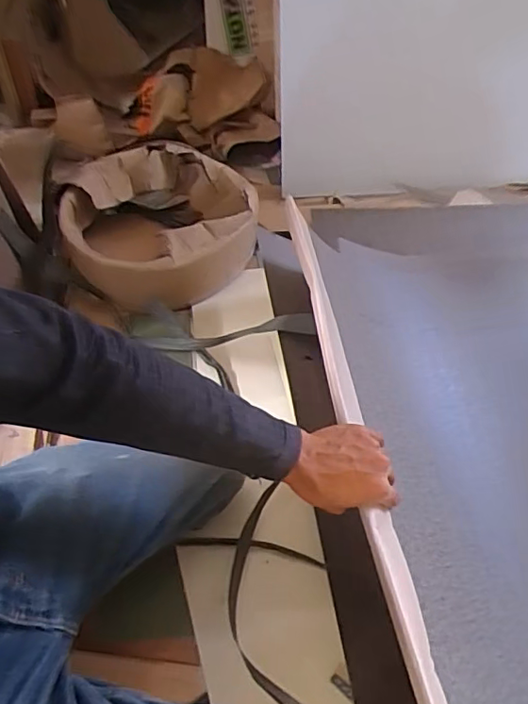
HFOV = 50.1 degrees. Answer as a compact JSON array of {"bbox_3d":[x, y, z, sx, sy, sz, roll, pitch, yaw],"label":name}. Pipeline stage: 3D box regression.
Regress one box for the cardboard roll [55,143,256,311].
[{"bbox_3d":[-0.192,-0.237,0.998,0.319,0.097,0.328,2,57,-3],"label":"cardboard roll"}]

